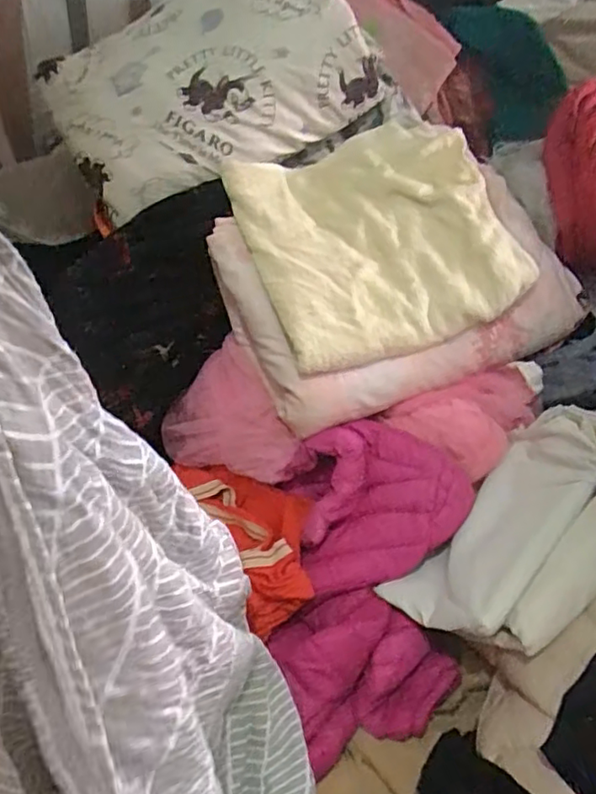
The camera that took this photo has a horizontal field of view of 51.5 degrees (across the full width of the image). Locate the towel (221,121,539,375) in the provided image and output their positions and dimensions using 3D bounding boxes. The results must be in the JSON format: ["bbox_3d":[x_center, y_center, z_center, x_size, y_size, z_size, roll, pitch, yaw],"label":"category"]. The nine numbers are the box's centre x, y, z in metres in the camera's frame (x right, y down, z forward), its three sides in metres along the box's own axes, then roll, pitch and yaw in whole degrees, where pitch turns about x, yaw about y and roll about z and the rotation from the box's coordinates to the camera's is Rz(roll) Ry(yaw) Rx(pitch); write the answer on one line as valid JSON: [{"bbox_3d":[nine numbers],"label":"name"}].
[{"bbox_3d":[0.105,-0.222,0.831,0.342,0.058,0.334,-19,73,-9],"label":"towel"}]

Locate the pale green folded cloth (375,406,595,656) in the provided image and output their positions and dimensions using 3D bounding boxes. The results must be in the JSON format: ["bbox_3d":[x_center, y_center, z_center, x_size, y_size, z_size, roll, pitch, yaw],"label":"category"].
[{"bbox_3d":[0.254,0.135,0.679,0.310,0.053,0.194,-49,26,-14],"label":"pale green folded cloth"}]

